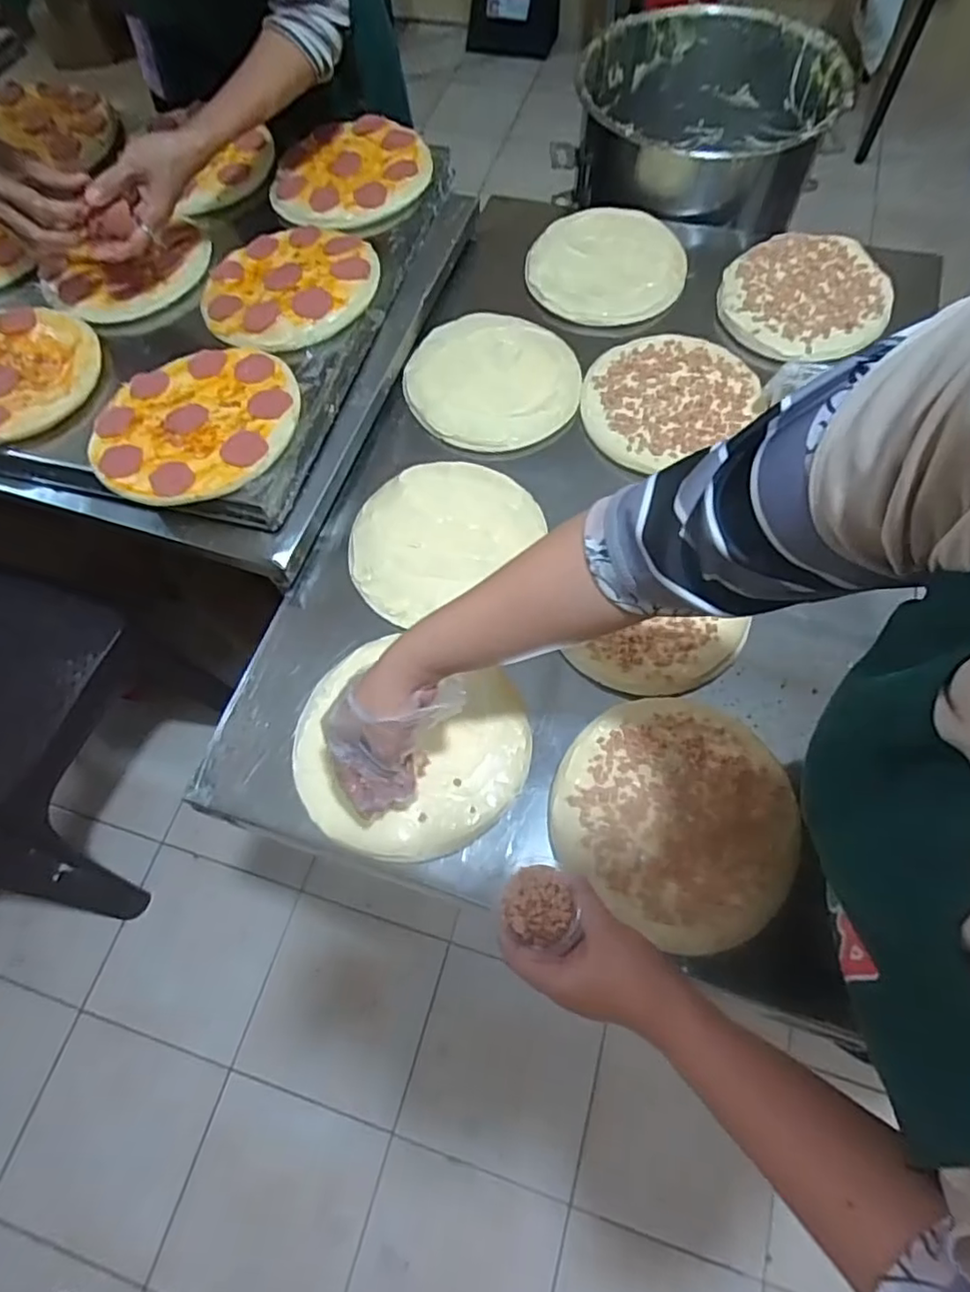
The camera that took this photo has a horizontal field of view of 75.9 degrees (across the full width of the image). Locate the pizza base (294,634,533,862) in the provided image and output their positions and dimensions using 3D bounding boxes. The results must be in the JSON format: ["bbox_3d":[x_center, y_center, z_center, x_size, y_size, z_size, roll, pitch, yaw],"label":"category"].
[{"bbox_3d":[-0.069,0.089,0.549,0.208,0.030,0.182,18,64,11],"label":"pizza base"}]

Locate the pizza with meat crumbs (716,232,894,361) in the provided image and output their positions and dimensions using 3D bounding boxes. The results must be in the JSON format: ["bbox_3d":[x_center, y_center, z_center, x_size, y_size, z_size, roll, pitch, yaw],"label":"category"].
[{"bbox_3d":[0.387,-0.426,0.756,0.190,0.013,0.178,5,74,6],"label":"pizza with meat crumbs"}]

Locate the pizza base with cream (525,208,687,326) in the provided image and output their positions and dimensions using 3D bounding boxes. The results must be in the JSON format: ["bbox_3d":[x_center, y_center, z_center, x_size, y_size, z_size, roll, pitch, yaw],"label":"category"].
[{"bbox_3d":[0.155,-0.495,0.802,0.193,0.021,0.178,6,75,4],"label":"pizza base with cream"}]

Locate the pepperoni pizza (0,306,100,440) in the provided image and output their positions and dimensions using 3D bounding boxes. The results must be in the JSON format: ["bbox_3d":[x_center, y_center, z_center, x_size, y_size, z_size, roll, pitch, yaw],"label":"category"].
[{"bbox_3d":[-0.518,-0.290,0.659,0.189,0.024,0.176,-1,66,2],"label":"pepperoni pizza"}]

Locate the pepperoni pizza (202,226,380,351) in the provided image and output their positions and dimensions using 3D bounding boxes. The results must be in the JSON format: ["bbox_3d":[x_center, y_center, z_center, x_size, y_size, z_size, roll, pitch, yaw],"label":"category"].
[{"bbox_3d":[-0.218,-0.407,0.693,0.191,0.034,0.180,-1,66,2],"label":"pepperoni pizza"}]

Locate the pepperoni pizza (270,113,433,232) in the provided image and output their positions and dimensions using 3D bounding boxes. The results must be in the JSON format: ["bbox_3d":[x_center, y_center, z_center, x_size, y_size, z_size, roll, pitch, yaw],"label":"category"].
[{"bbox_3d":[-0.170,-0.586,0.773,0.180,0.021,0.194,-1,71,4],"label":"pepperoni pizza"}]

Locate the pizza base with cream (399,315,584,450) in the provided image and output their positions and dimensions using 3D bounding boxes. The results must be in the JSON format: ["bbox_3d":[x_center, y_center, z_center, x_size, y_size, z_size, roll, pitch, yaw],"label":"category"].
[{"bbox_3d":[0.008,-0.315,0.729,0.196,0.023,0.195,-8,66,-1],"label":"pizza base with cream"}]

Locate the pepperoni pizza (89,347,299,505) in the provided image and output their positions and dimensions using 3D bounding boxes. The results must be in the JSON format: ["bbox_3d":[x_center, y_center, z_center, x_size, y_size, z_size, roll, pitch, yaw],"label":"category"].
[{"bbox_3d":[-0.283,-0.222,0.612,0.198,0.019,0.178,-22,67,-7],"label":"pepperoni pizza"}]

